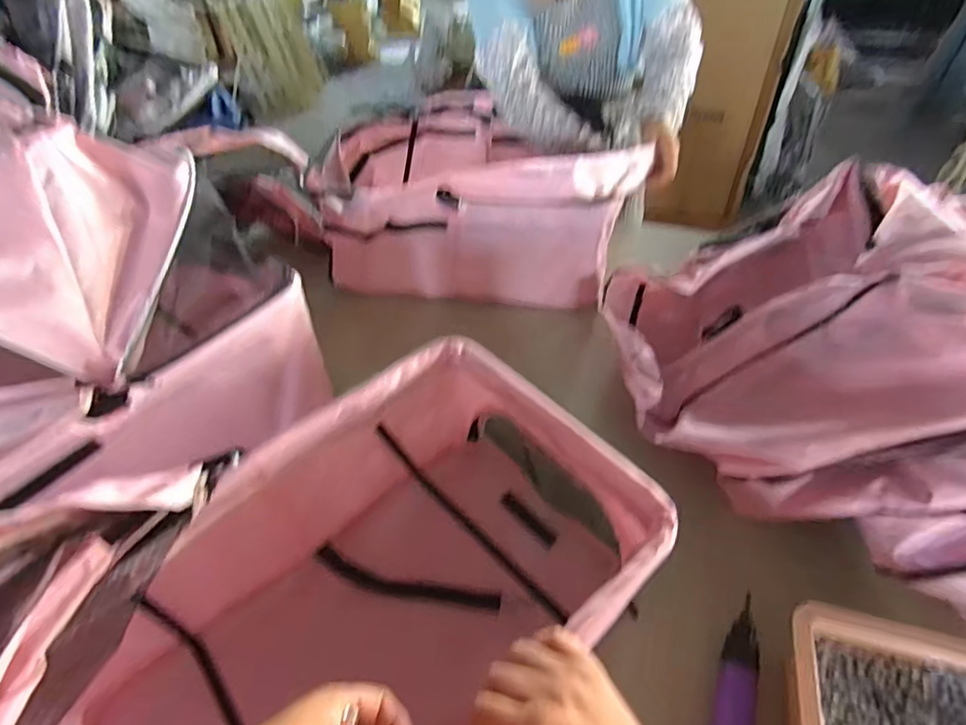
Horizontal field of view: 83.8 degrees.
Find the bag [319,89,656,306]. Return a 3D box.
[{"bbox_3d":[-0.013,-0.325,1.049,0.582,0.271,0.359,3,46,6],"label":"bag"}]

